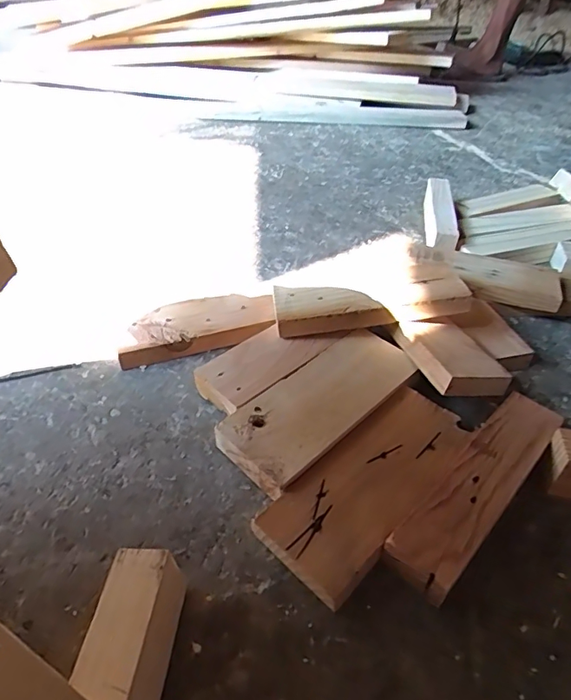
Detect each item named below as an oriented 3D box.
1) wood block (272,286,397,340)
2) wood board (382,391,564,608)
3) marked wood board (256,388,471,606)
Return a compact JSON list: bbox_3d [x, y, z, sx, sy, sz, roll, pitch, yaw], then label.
[{"bbox_3d":[0.049,-0.045,0.518,0.118,0.034,0.069,-3,41,-2],"label":"wood block"},{"bbox_3d":[0.155,0.108,0.388,0.050,0.038,0.208,34,51,30],"label":"wood board"},{"bbox_3d":[0.074,0.105,0.395,0.081,0.030,0.199,33,49,30],"label":"marked wood board"}]

